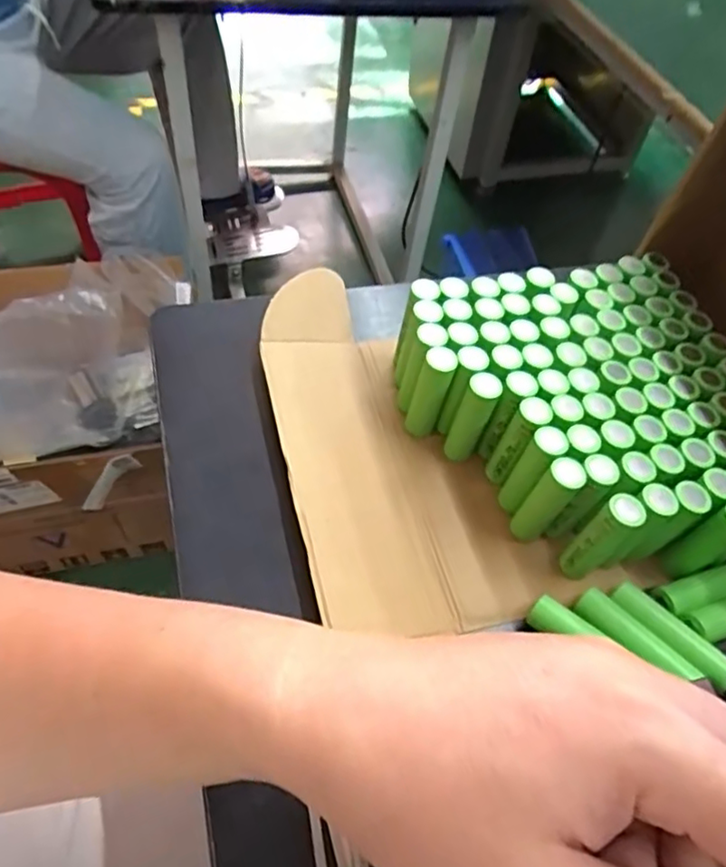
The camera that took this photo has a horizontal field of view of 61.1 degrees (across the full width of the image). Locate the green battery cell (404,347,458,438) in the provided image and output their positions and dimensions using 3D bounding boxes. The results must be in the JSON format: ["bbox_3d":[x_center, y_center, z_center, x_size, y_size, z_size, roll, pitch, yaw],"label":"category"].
[{"bbox_3d":[0.040,-0.024,0.366,0.020,0.065,0.016,13,55,4],"label":"green battery cell"}]

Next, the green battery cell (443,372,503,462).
[{"bbox_3d":[0.063,-0.008,0.359,0.019,0.065,0.016,21,56,10],"label":"green battery cell"}]

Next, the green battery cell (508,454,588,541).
[{"bbox_3d":[0.100,0.036,0.333,0.020,0.068,0.018,34,59,18],"label":"green battery cell"}]

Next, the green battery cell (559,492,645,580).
[{"bbox_3d":[0.123,0.055,0.318,0.021,0.061,0.018,-35,65,-25],"label":"green battery cell"}]

